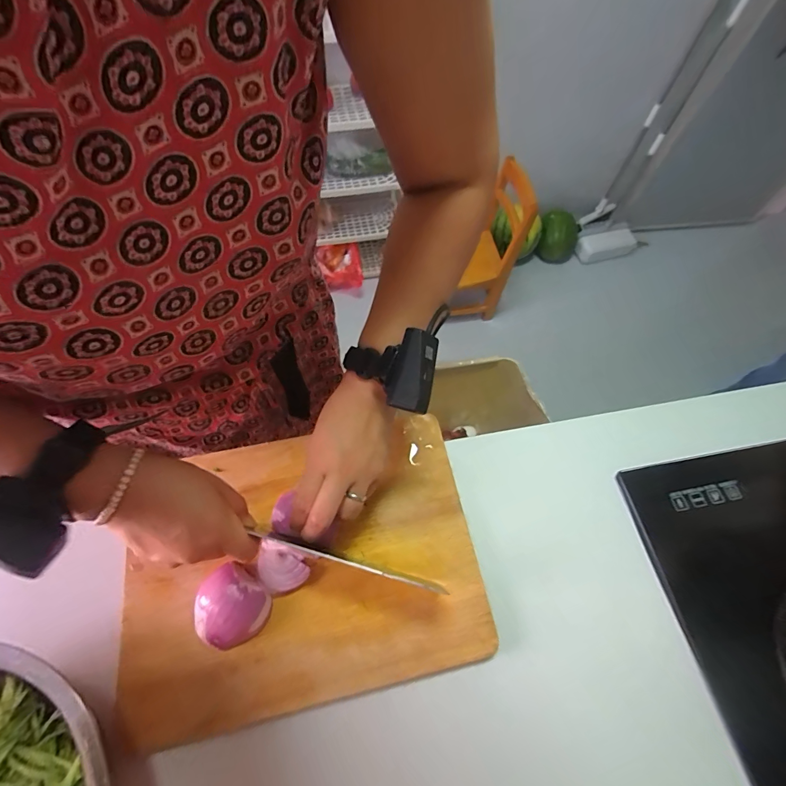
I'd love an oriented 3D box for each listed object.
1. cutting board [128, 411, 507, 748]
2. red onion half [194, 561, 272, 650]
[{"bbox_3d":[-0.091,0.165,0.388,0.338,0.020,0.247,-10,65,-8],"label":"cutting board"},{"bbox_3d":[-0.154,0.201,0.355,0.064,0.032,0.067,-40,72,-20],"label":"red onion half"}]

